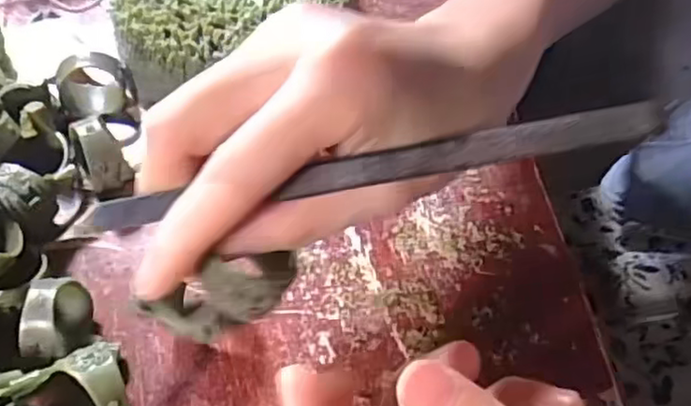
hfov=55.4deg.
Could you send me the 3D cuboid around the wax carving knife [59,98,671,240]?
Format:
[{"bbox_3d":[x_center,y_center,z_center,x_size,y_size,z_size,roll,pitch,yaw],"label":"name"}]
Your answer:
[{"bbox_3d":[0.005,-0.009,0.180,0.161,0.007,0.008,-10,59,0],"label":"wax carving knife"}]

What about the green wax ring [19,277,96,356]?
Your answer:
[{"bbox_3d":[-0.097,0.040,0.222,0.017,0.025,0.028,-8,59,-7],"label":"green wax ring"}]

